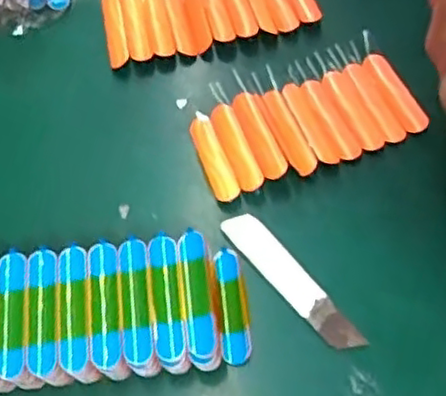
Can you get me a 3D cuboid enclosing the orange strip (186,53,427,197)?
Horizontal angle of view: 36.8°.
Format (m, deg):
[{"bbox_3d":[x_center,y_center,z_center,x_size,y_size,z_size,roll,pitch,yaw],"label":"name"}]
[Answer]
[{"bbox_3d":[0.053,-0.047,0.416,0.139,0.015,0.062,-20,64,-6],"label":"orange strip"}]

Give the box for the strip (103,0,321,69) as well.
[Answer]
[{"bbox_3d":[-0.010,-0.129,0.462,0.140,0.020,0.062,-13,64,-3],"label":"strip"}]

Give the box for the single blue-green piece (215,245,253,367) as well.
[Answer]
[{"bbox_3d":[0.005,0.057,0.367,0.014,0.004,0.064,-7,63,0],"label":"single blue-green piece"}]

